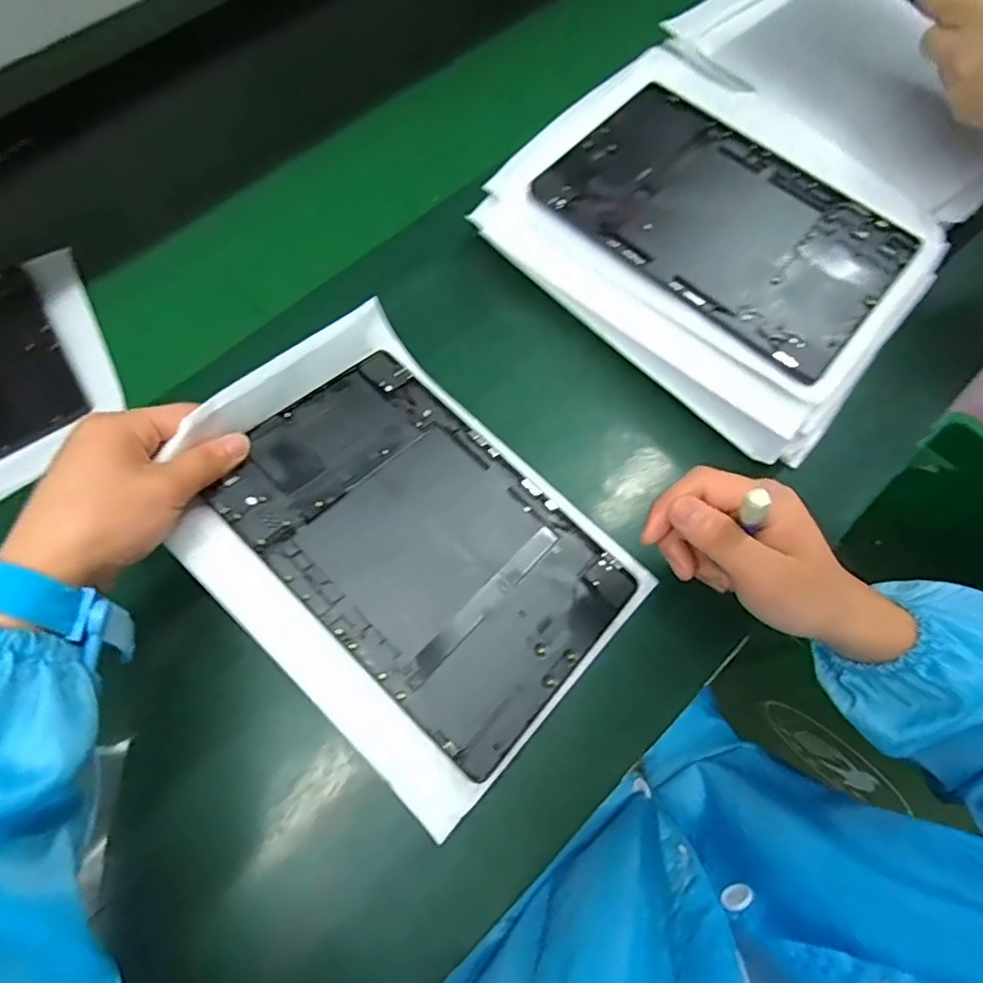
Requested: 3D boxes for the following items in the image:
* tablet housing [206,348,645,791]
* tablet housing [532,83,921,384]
[{"bbox_3d":[-0.040,0.026,0.346,0.234,0.006,0.153,44,61,8],"label":"tablet housing"},{"bbox_3d":[0.165,-0.195,0.401,0.231,0.007,0.155,41,73,14],"label":"tablet housing"}]

